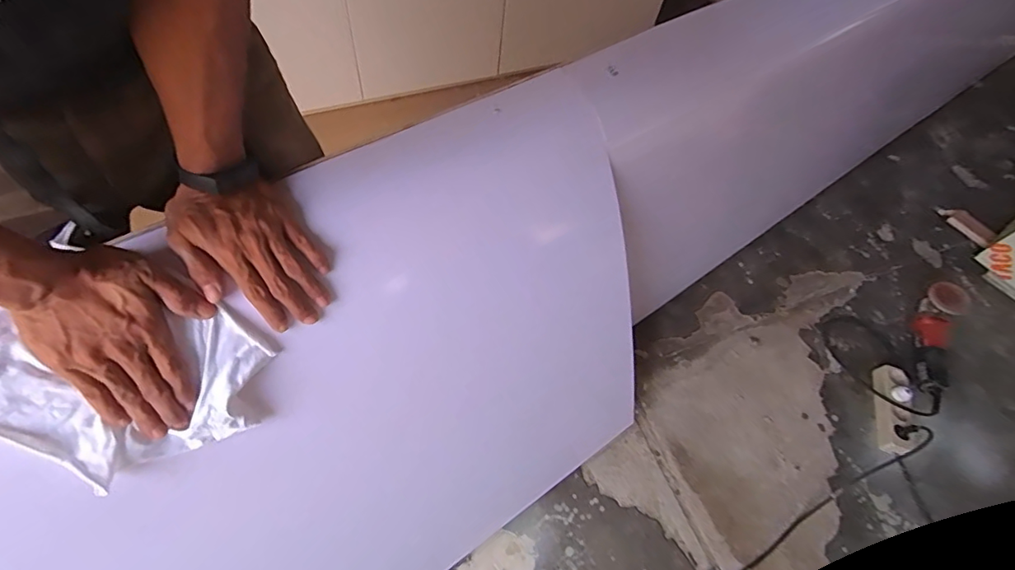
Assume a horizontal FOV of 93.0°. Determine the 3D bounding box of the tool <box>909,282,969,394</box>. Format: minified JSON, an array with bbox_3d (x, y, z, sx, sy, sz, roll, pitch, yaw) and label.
[{"bbox_3d":[1.082,0.141,1.227,0.084,0.107,0.286,31,57,8],"label":"tool"}]

